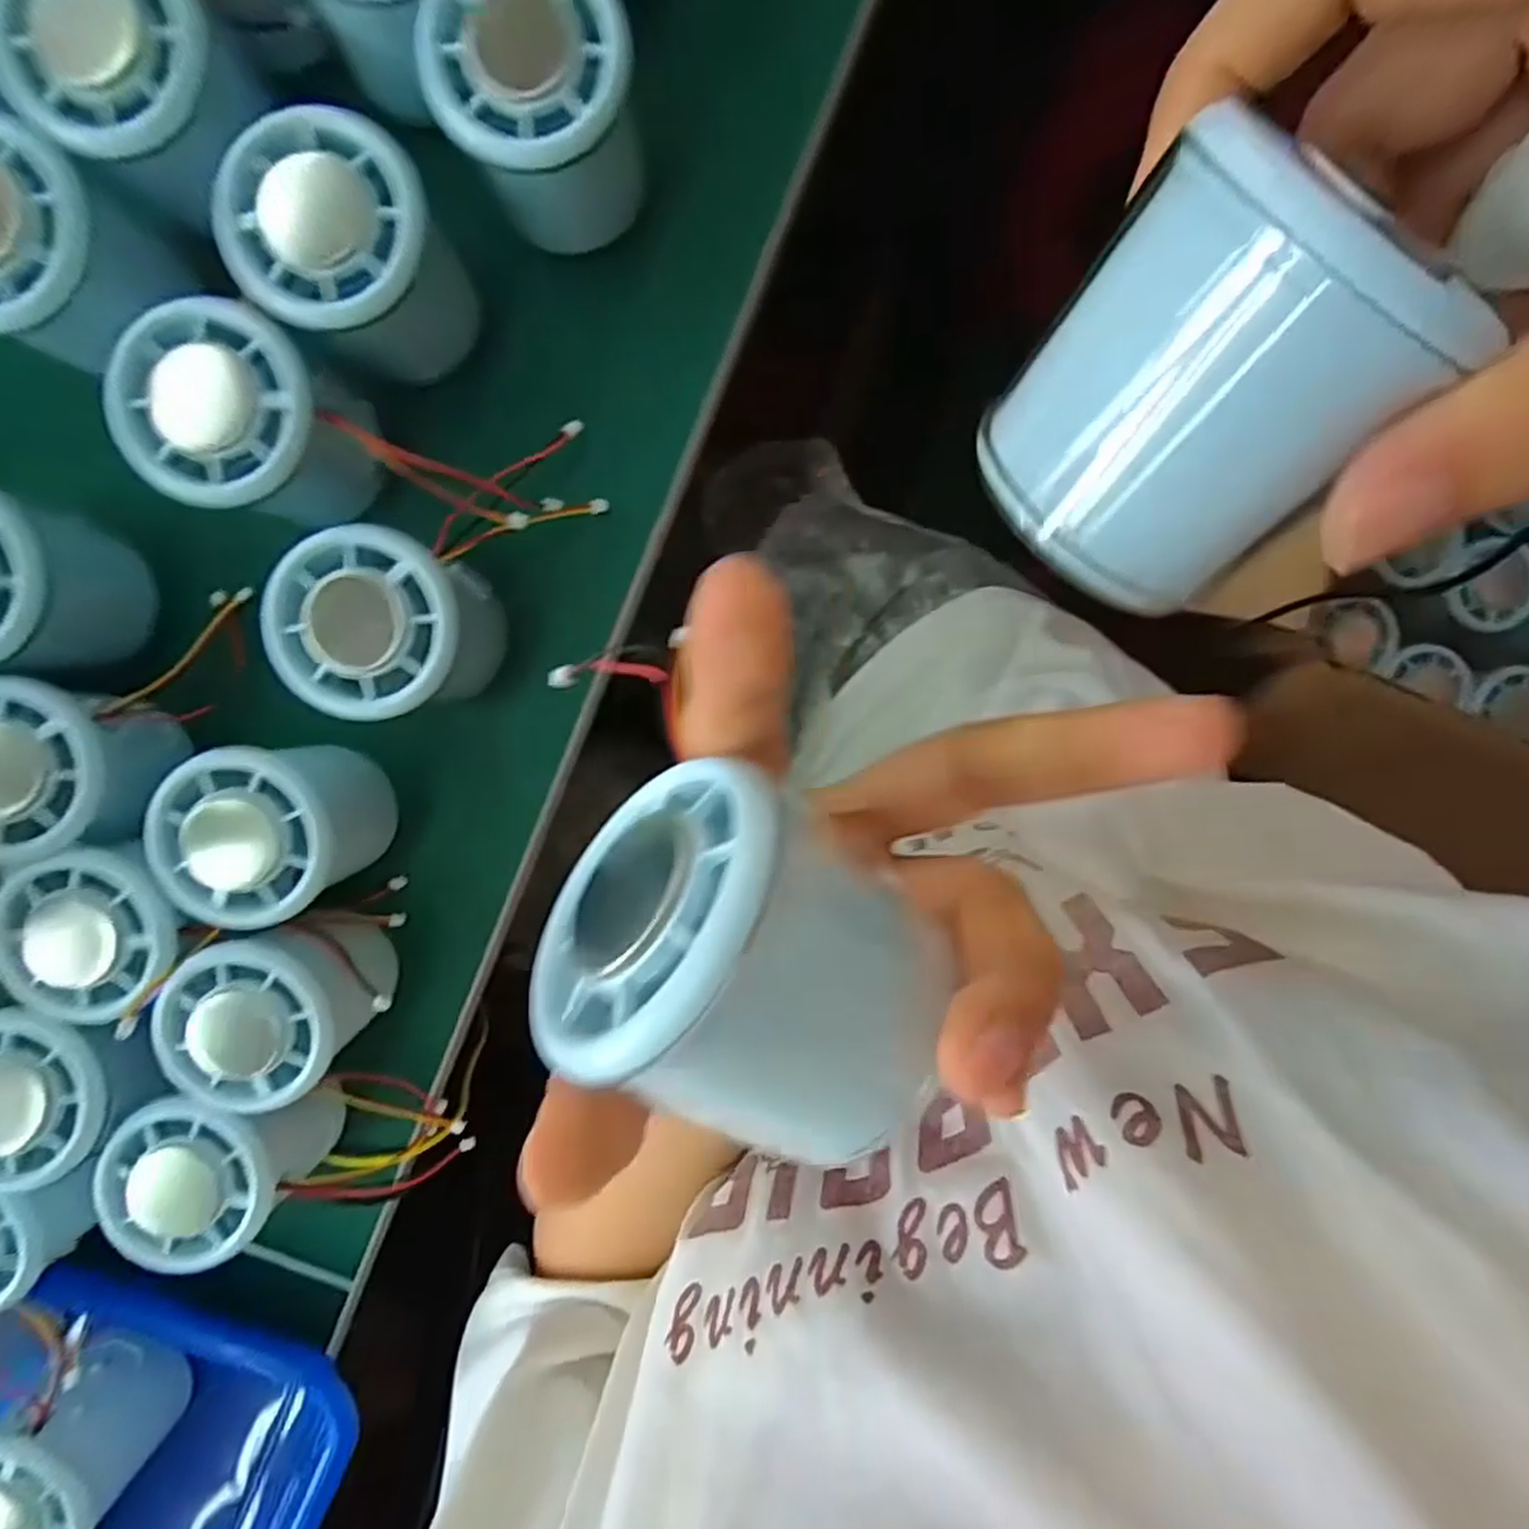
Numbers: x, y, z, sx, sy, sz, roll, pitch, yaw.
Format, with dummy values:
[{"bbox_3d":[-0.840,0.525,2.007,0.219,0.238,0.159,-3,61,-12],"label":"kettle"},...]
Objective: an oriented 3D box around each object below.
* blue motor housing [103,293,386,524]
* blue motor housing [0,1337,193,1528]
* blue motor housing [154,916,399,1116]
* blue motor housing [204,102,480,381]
[{"bbox_3d":[-0.160,-0.107,0.242,0.060,0.047,0.061,-12,96,2],"label":"blue motor housing"},{"bbox_3d":[-0.260,0.255,0.284,0.055,0.055,0.061,44,95,-4],"label":"blue motor housing"},{"bbox_3d":[-0.168,0.082,0.269,0.055,0.052,0.054,0,97,0],"label":"blue motor housing"},{"bbox_3d":[-0.127,-0.160,0.242,0.054,0.058,0.051,0,97,0],"label":"blue motor housing"}]

